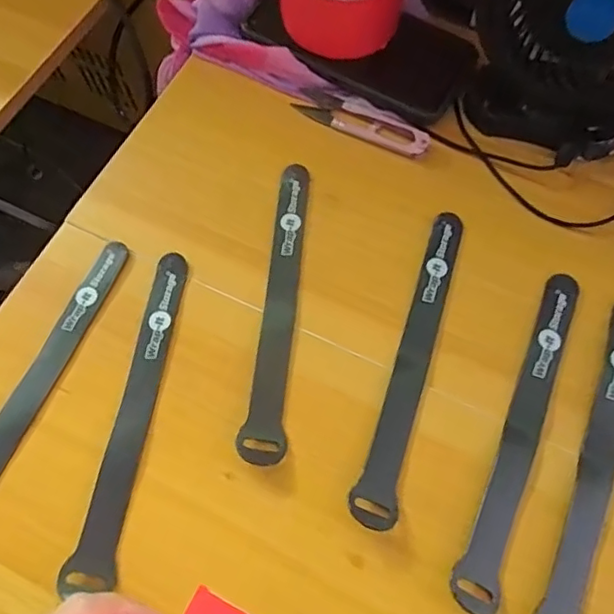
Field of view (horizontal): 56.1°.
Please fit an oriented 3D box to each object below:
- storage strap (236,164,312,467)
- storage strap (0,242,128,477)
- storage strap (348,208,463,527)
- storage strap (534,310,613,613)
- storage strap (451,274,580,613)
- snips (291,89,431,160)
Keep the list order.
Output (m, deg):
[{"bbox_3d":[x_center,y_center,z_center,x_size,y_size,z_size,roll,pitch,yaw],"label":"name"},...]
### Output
[{"bbox_3d":[-0.017,-0.005,0.350,0.024,0.004,0.194,3,66,4],"label":"storage strap"},{"bbox_3d":[-0.157,0.047,0.336,0.024,0.005,0.196,25,69,4],"label":"storage strap"},{"bbox_3d":[0.061,0.027,0.331,0.022,0.007,0.192,15,68,10],"label":"storage strap"},{"bbox_3d":[0.153,0.081,0.304,0.022,0.004,0.192,20,68,12],"label":"storage strap"},{"bbox_3d":[0.118,0.063,0.309,0.022,0.011,0.192,22,69,12],"label":"storage strap"},{"bbox_3d":[0.038,-0.128,0.397,0.099,0.009,0.026,28,70,14],"label":"snips"}]

